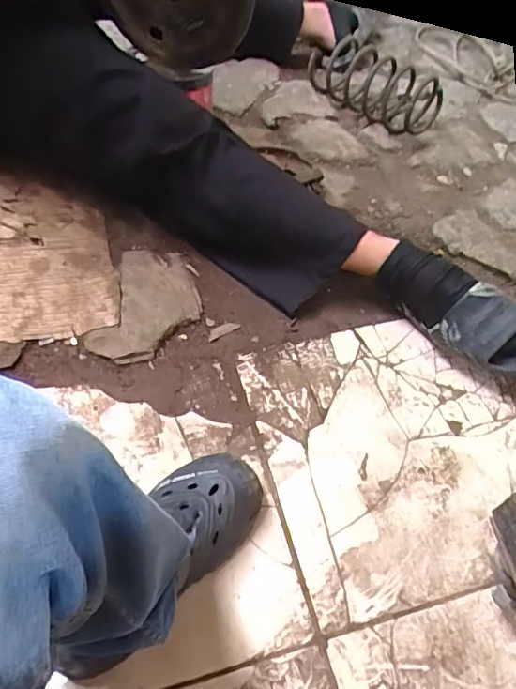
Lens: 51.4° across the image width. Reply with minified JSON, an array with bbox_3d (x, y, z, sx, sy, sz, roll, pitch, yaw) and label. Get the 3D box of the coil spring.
[{"bbox_3d":[0.249,-0.582,1.194,0.321,0.115,0.105,37,60,22],"label":"coil spring"}]

